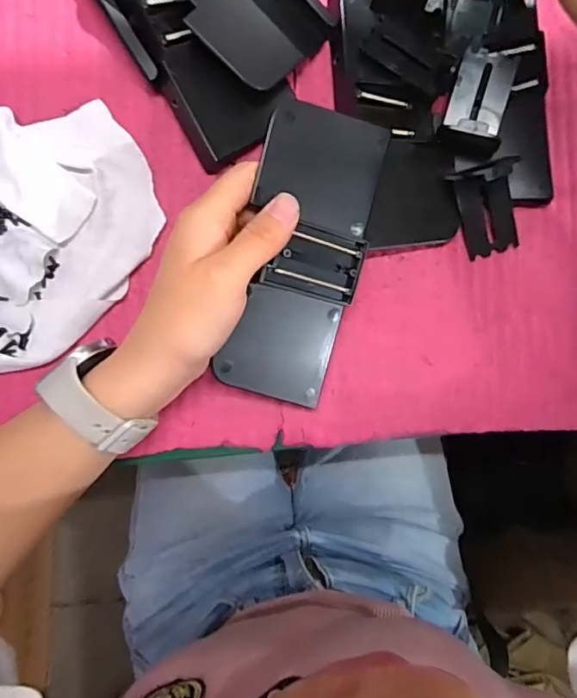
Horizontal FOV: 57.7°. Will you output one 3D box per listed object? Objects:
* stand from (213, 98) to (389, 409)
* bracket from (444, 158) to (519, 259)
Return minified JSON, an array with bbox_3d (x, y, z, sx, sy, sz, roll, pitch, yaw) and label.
[{"bbox_3d":[0.007,-0.051,0.301,0.069,0.028,0.160,11,89,-21],"label":"stand"},{"bbox_3d":[0.128,-0.090,0.340,0.037,0.008,0.057,-12,110,0],"label":"bracket"}]

